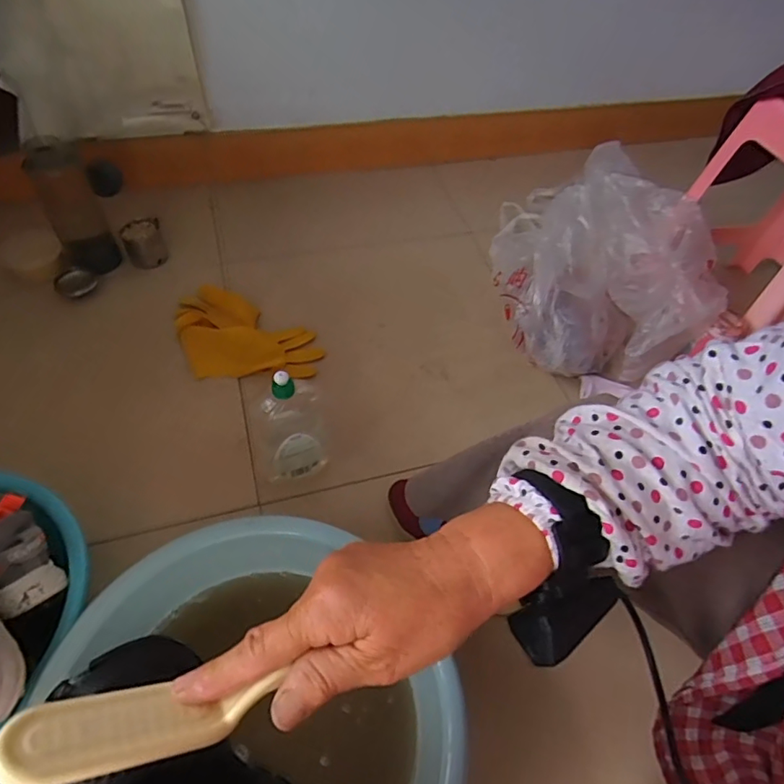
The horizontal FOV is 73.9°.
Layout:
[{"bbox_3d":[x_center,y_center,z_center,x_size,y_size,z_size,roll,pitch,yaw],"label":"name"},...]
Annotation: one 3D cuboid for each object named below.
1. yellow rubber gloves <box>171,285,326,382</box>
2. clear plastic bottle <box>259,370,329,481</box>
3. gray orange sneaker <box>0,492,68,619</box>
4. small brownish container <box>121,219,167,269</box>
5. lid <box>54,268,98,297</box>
[{"bbox_3d":[-0.313,-0.104,1.046,0.329,0.042,0.200,28,55,17],"label":"yellow rubber gloves"},{"bbox_3d":[-0.151,0.056,0.794,0.106,0.243,0.061,-14,54,-15],"label":"clear plastic bottle"},{"bbox_3d":[-0.454,0.178,0.614,0.163,0.079,0.073,36,57,23],"label":"gray orange sneaker"},{"bbox_3d":[-0.552,-0.336,1.162,0.081,0.079,0.088,-17,55,-17],"label":"small brownish container"},{"bbox_3d":[-0.674,-0.229,1.114,0.082,0.072,0.023,-11,53,-12],"label":"lid"}]

